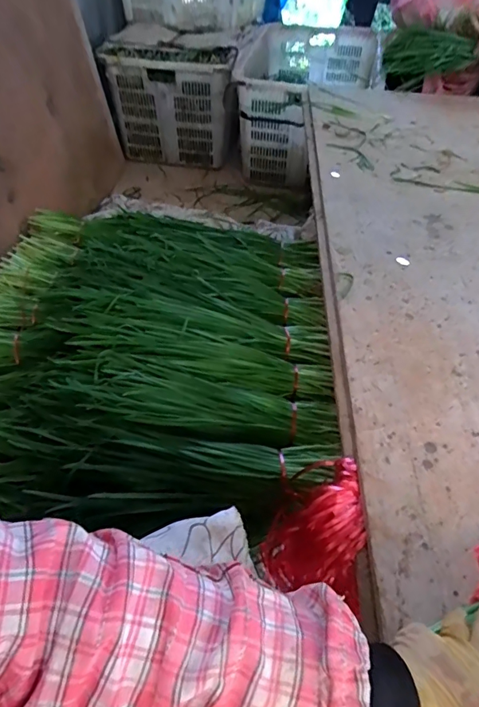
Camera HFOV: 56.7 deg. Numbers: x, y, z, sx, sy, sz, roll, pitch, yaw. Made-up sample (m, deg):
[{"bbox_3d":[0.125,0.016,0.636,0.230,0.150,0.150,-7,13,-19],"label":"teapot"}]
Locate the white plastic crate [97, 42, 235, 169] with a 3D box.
[{"bbox_3d":[-0.250,-0.862,1.587,0.419,0.390,0.281,-7,50,-9],"label":"white plastic crate"}]

